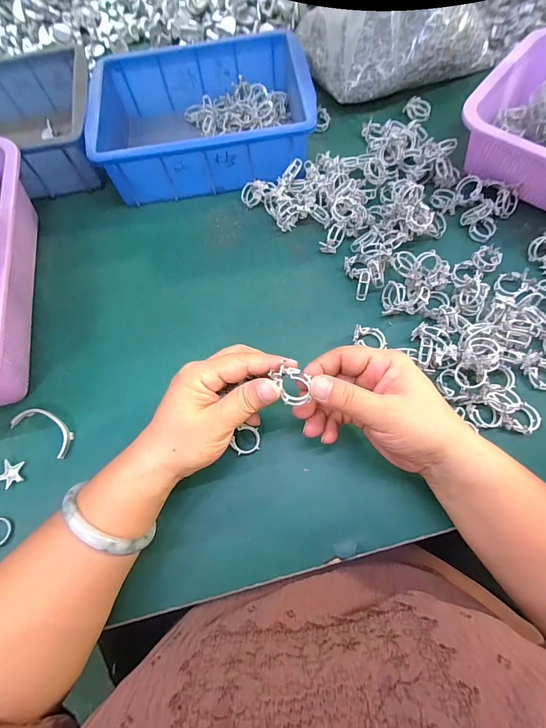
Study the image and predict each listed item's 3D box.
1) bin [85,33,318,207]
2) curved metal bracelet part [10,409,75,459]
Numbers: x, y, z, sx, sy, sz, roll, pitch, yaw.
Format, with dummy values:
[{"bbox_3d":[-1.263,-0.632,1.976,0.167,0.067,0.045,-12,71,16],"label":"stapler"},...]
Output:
[{"bbox_3d":[-0.082,-0.297,0.411,0.244,0.071,0.186,-5,70,1],"label":"bin"},{"bbox_3d":[-0.211,0.060,0.315,0.063,0.009,0.028,28,73,12],"label":"curved metal bracelet part"}]

